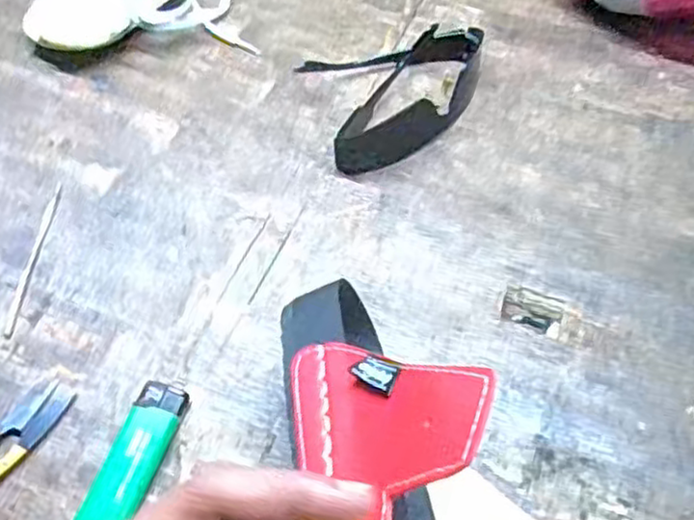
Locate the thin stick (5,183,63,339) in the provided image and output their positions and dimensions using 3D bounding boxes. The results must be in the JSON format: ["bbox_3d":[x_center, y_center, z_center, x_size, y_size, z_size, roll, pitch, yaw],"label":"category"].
[{"bbox_3d":[-0.180,-0.003,0.414,0.006,0.004,0.104,3,55,0],"label":"thin stick"}]

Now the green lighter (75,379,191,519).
[{"bbox_3d":[-0.101,0.095,0.339,0.024,0.013,0.078,15,56,9],"label":"green lighter"}]

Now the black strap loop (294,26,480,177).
[{"bbox_3d":[0.041,-0.112,0.481,0.127,0.029,0.092,-17,58,-13],"label":"black strap loop"}]

